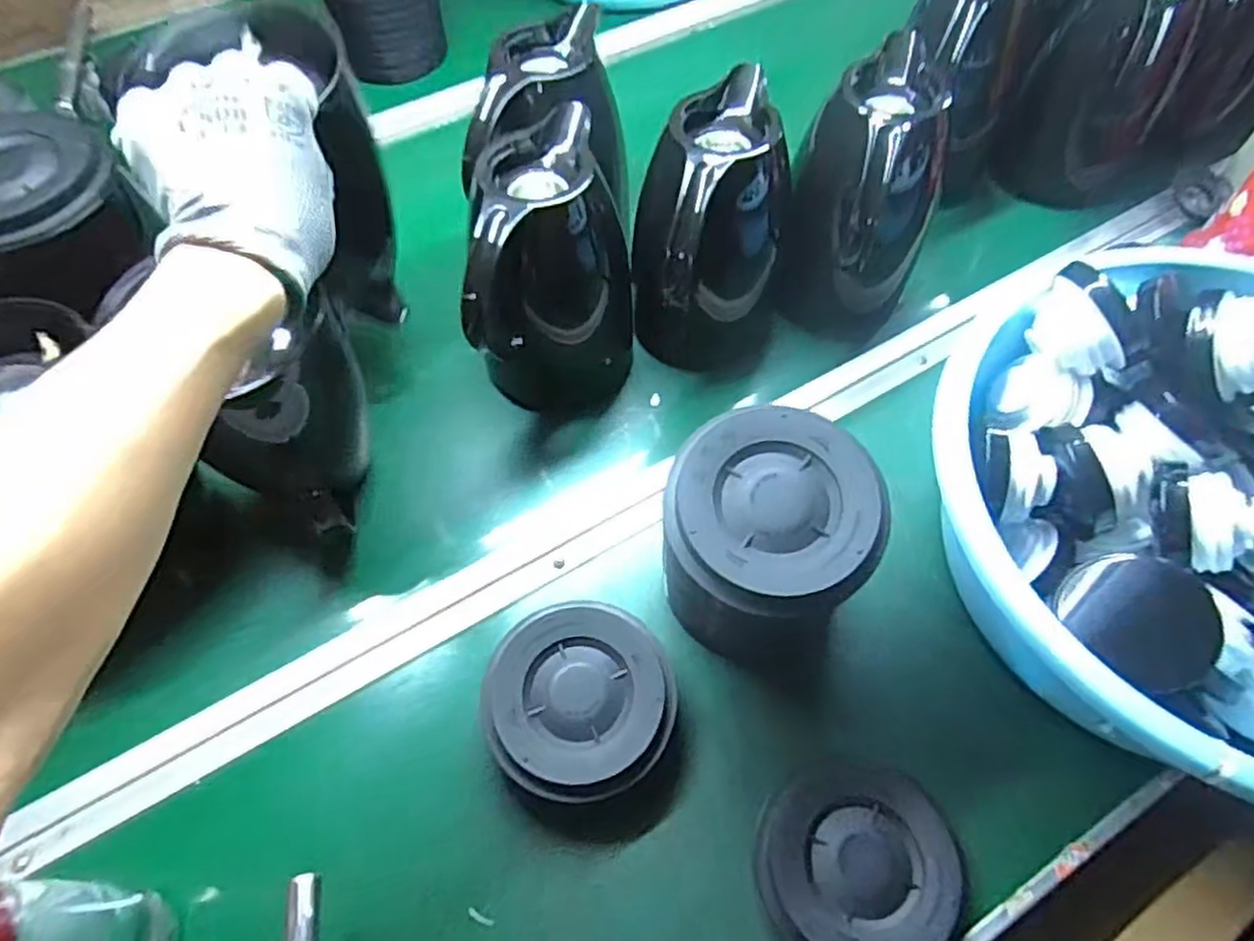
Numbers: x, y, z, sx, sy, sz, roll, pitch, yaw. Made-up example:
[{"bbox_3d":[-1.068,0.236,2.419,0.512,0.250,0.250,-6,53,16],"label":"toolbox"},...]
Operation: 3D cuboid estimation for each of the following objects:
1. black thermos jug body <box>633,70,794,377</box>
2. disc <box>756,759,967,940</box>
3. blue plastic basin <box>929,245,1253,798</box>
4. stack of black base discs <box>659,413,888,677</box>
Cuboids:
[{"bbox_3d":[0.064,-0.170,0.567,0.121,0.190,0.155,10,61,7],"label":"black thermos jug body"},{"bbox_3d":[0.136,0.235,0.433,0.112,0.031,0.109,0,60,0],"label":"disc"},{"bbox_3d":[0.369,0.038,0.446,0.353,0.122,0.342,-4,60,-1],"label":"blue plastic basin"},{"bbox_3d":[0.083,0.055,0.458,0.116,0.167,0.111,-2,60,-1],"label":"stack of black base discs"}]

